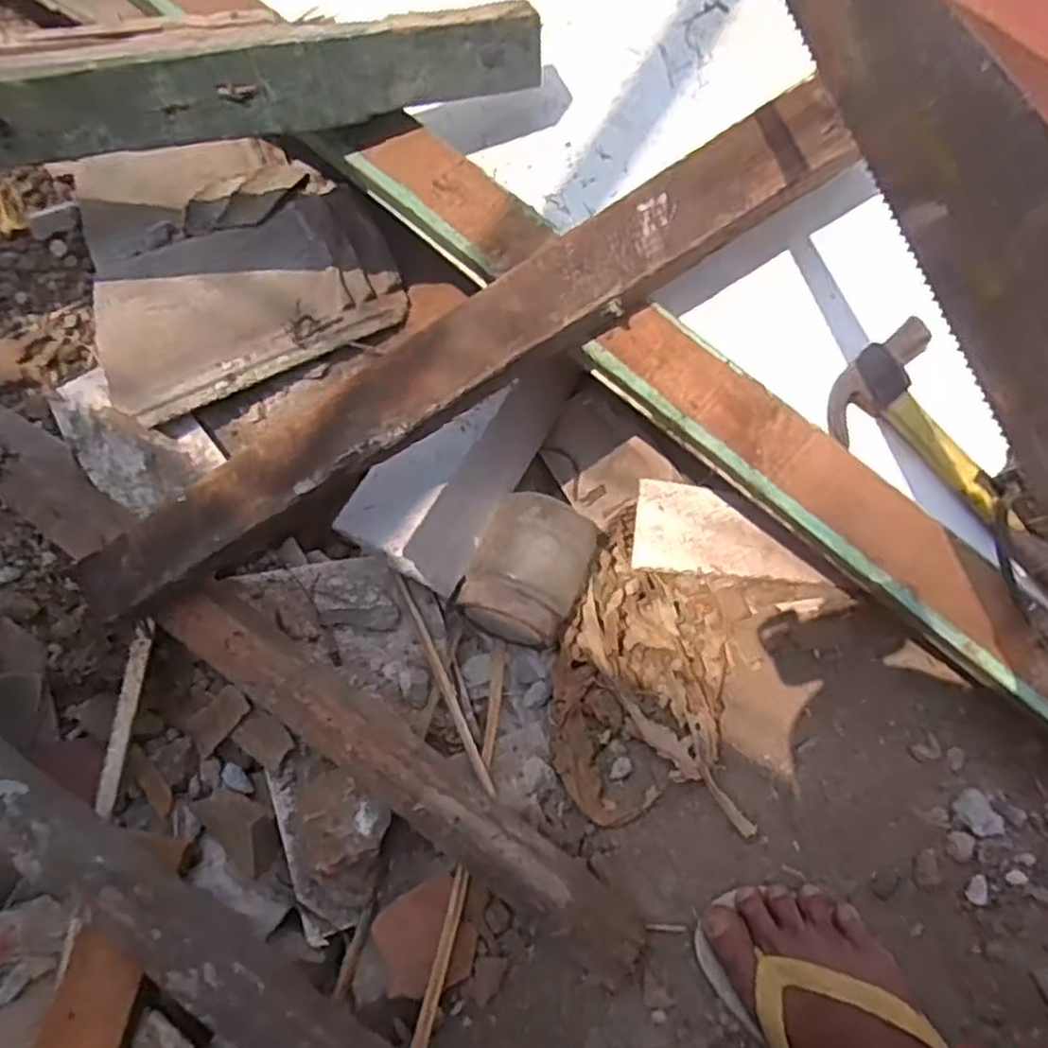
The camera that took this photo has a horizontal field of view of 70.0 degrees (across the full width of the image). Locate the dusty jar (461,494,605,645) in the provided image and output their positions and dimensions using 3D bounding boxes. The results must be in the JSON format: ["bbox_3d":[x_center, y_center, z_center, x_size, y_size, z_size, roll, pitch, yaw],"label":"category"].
[{"bbox_3d":[0.003,0.038,0.679,0.102,0.083,0.134,22,69,8],"label":"dusty jar"}]

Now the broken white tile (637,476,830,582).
[{"bbox_3d":[0.179,0.018,0.680,0.172,0.016,0.085,21,69,21],"label":"broken white tile"}]

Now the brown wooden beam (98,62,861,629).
[{"bbox_3d":[-0.049,-0.104,0.520,0.589,0.039,0.060,-32,71,6],"label":"brown wooden beam"}]

